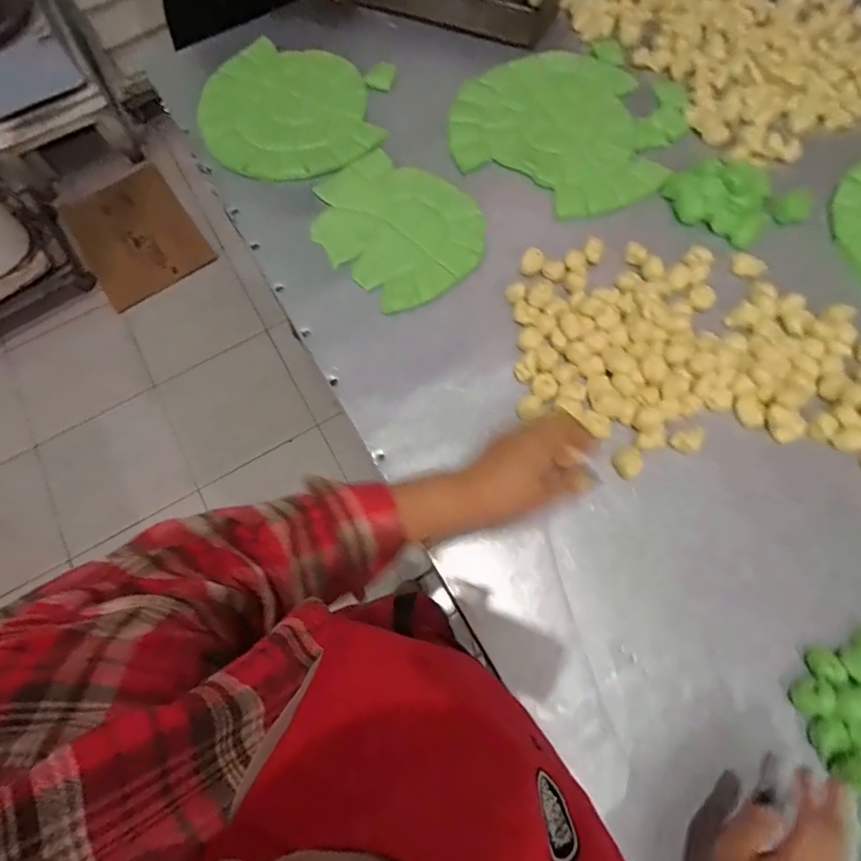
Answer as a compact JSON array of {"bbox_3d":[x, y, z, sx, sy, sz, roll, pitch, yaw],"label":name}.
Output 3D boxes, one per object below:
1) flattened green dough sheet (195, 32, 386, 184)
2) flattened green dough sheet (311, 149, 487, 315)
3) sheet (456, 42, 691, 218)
[{"bbox_3d":[-0.228,-0.505,0.751,0.251,0.008,0.291,-19,70,-5],"label":"flattened green dough sheet"},{"bbox_3d":[-0.052,-0.287,0.673,0.193,0.016,0.249,-43,73,-12],"label":"flattened green dough sheet"},{"bbox_3d":[0.211,-0.461,0.718,0.327,0.011,0.318,-39,73,-11],"label":"sheet"}]

